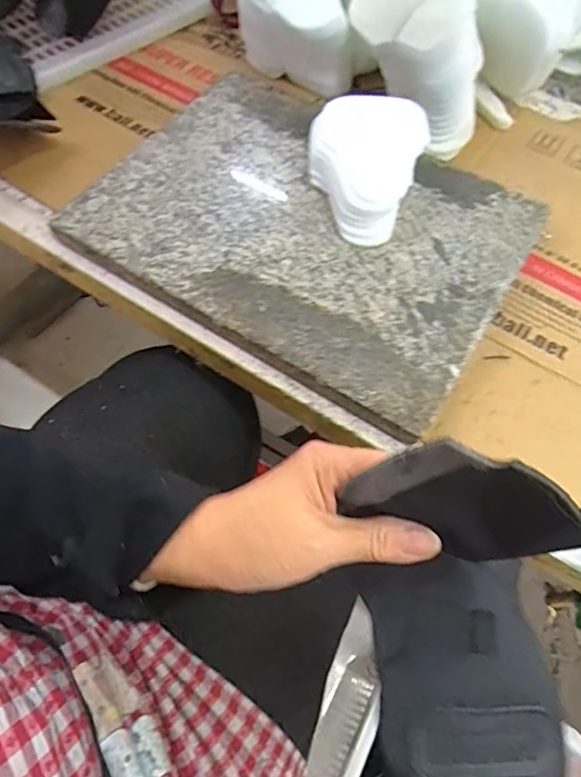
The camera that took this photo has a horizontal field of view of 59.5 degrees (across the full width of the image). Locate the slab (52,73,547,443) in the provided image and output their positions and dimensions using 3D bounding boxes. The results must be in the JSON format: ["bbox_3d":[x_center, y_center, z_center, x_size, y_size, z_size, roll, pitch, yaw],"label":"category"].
[{"bbox_3d":[0.014,-0.162,0.496,0.388,0.025,0.292,32,66,14],"label":"slab"}]

